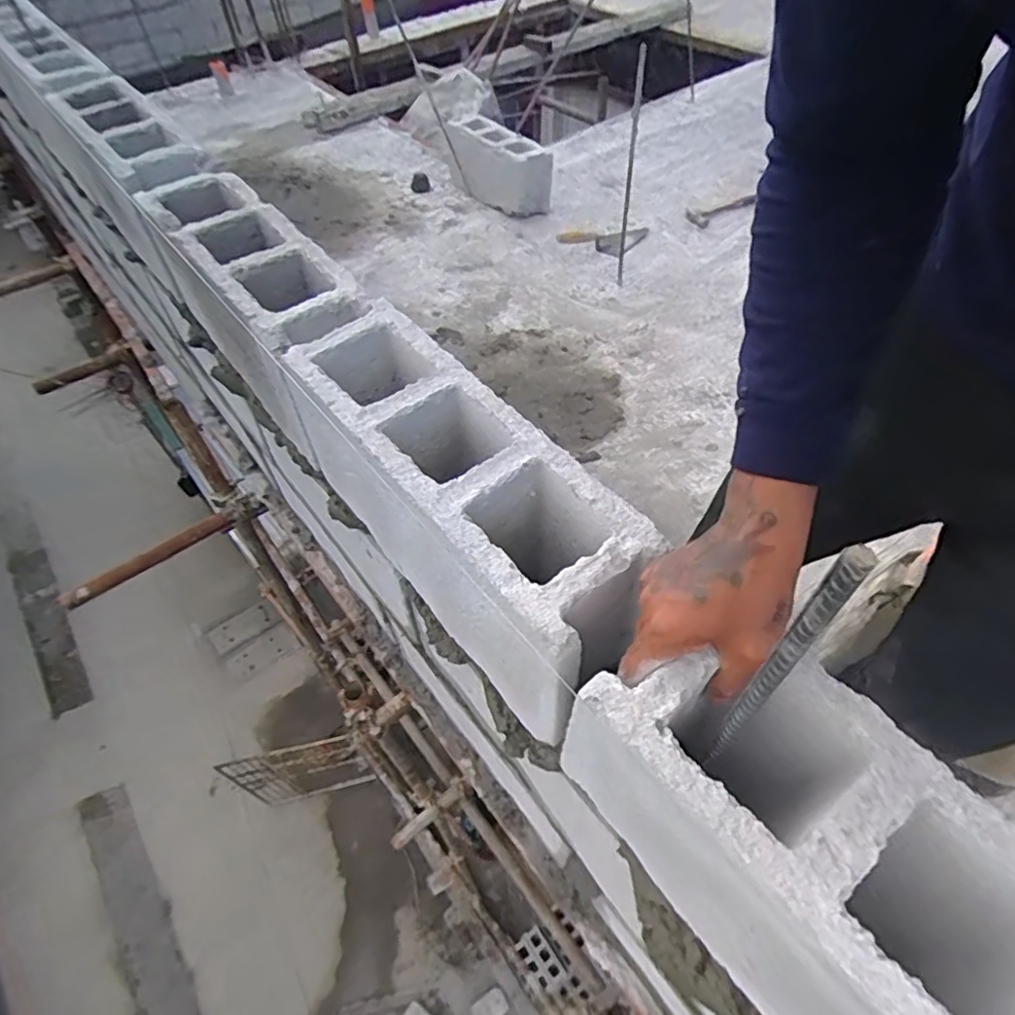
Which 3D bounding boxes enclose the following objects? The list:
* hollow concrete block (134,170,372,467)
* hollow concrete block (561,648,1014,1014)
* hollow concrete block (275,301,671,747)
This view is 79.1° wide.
[{"bbox_3d":[-0.281,-0.232,0.722,0.121,0.165,0.381,-33,58,-23],"label":"hollow concrete block"},{"bbox_3d":[0.205,0.231,0.336,0.119,0.159,0.369,-36,59,-22],"label":"hollow concrete block"},{"bbox_3d":[-0.041,-0.003,0.543,0.122,0.172,0.376,-32,58,-23],"label":"hollow concrete block"}]

